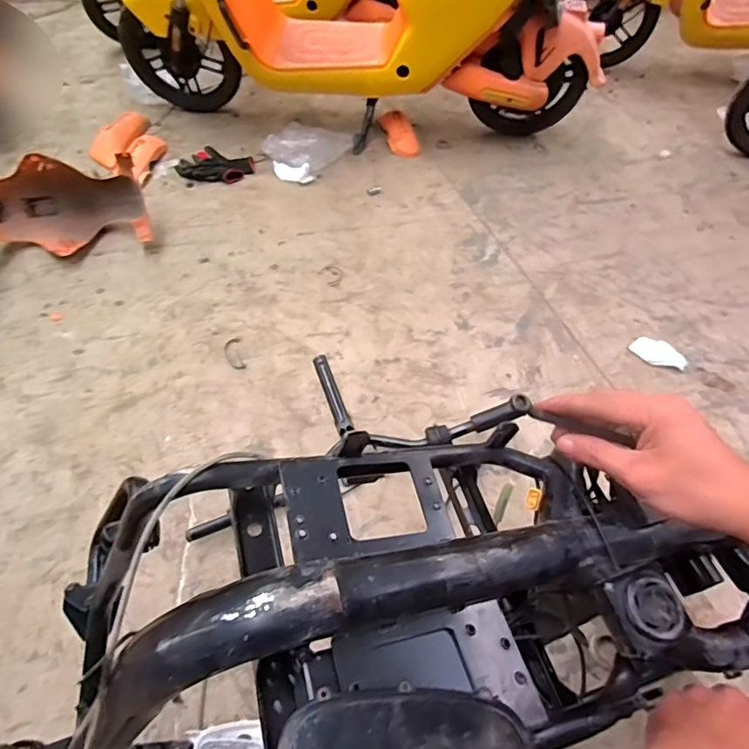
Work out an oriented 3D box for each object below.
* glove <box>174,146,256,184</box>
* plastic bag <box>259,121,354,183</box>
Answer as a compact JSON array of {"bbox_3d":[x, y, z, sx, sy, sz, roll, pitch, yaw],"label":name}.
[{"bbox_3d":[-0.493,-0.663,1.580,0.231,0.030,0.160,2,53,-1],"label":"glove"},{"bbox_3d":[-0.243,-0.727,1.633,0.251,0.052,0.277,27,56,17],"label":"plastic bag"}]

